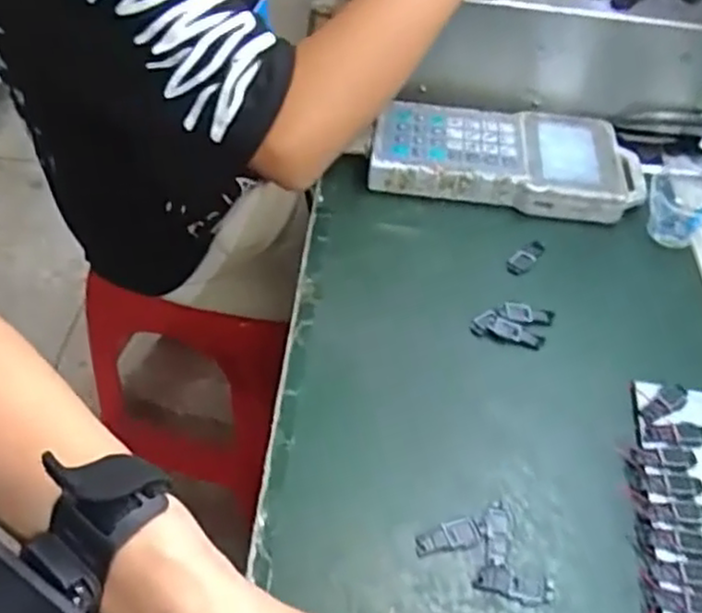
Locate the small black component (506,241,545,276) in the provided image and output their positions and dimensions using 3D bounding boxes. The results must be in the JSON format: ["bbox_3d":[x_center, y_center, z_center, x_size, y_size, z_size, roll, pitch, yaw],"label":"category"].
[{"bbox_3d":[0.133,-0.038,0.547,0.016,0.004,0.043,31,53,22],"label":"small black component"}]

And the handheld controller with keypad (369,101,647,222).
[{"bbox_3d":[0.131,-0.122,0.605,0.227,0.037,0.109,5,48,1],"label":"handheld controller with keypad"}]

